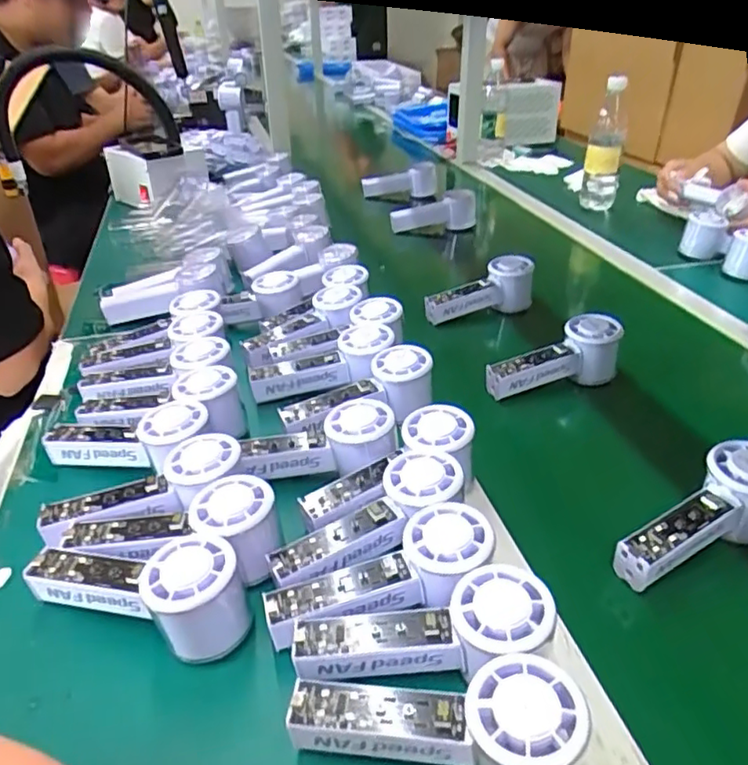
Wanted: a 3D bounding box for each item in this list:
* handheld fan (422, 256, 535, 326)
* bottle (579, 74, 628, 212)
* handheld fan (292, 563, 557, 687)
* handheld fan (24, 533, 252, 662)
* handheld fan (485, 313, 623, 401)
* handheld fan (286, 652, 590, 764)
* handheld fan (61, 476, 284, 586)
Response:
[{"bbox_3d":[0.133,-0.119,0.806,0.149,0.066,0.047,-10,33,-14],"label":"handheld fan"},{"bbox_3d":[0.437,-0.438,1.177,0.066,0.215,0.062,10,35,17],"label":"bottle"},{"bbox_3d":[0.030,0.152,0.365,0.152,0.041,0.059,-15,32,8],"label":"handheld fan"},{"bbox_3d":[-0.151,0.129,0.407,0.151,0.061,0.058,10,33,17],"label":"handheld fan"},{"bbox_3d":[0.187,-0.026,0.661,0.150,0.063,0.048,-11,33,-16],"label":"handheld fan"},{"bbox_3d":[0.031,0.176,0.328,0.146,0.060,0.051,7,33,12],"label":"handheld fan"},{"bbox_3d":[-0.139,0.105,0.442,0.154,0.057,0.057,2,32,6],"label":"handheld fan"}]

